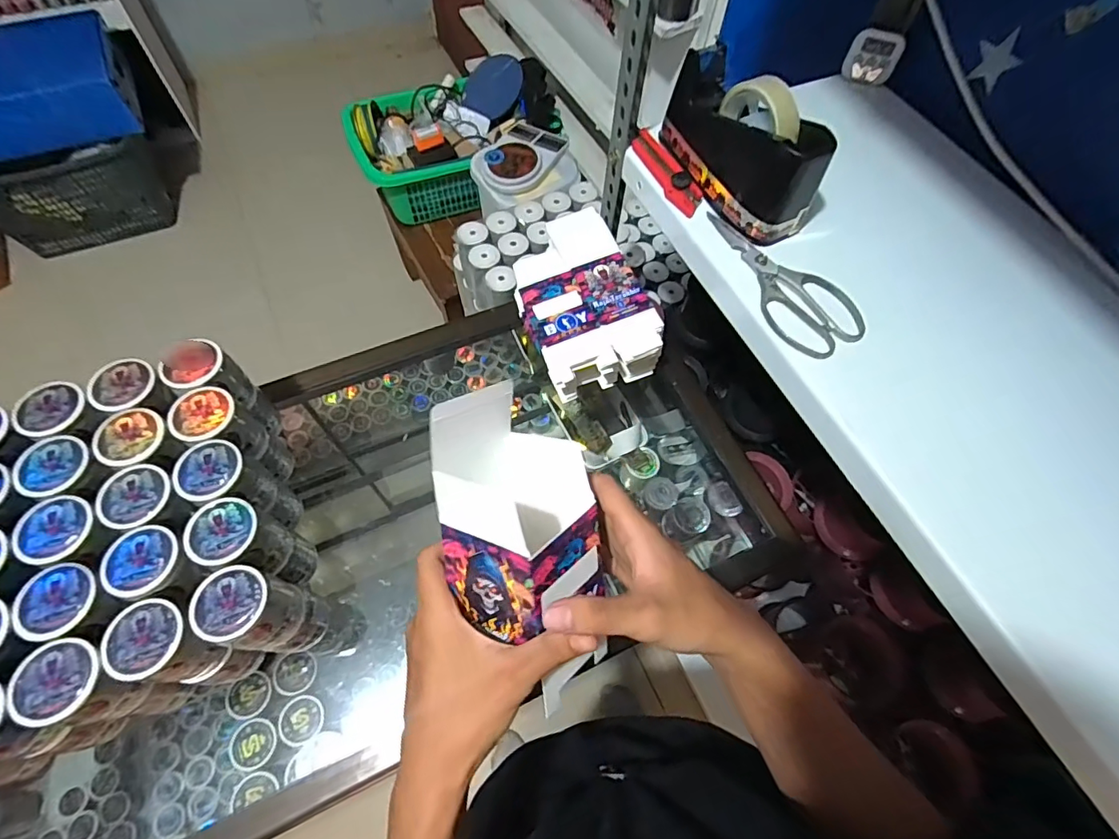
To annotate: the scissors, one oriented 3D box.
[{"bbox_3d":[0.220,-0.146,0.517,0.089,0.014,0.194,-28,68,-16],"label":"scissors"}]

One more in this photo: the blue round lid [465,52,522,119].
[{"bbox_3d":[-0.179,-0.915,1.390,0.175,0.019,0.177,-3,80,18],"label":"blue round lid"}]

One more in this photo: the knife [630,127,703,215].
[{"bbox_3d":[0.123,-0.283,0.574,0.036,0.013,0.132,-22,67,-13],"label":"knife"}]

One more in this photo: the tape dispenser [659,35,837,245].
[{"bbox_3d":[0.186,-0.292,0.527,0.069,0.099,0.198,-26,68,-15],"label":"tape dispenser"}]

